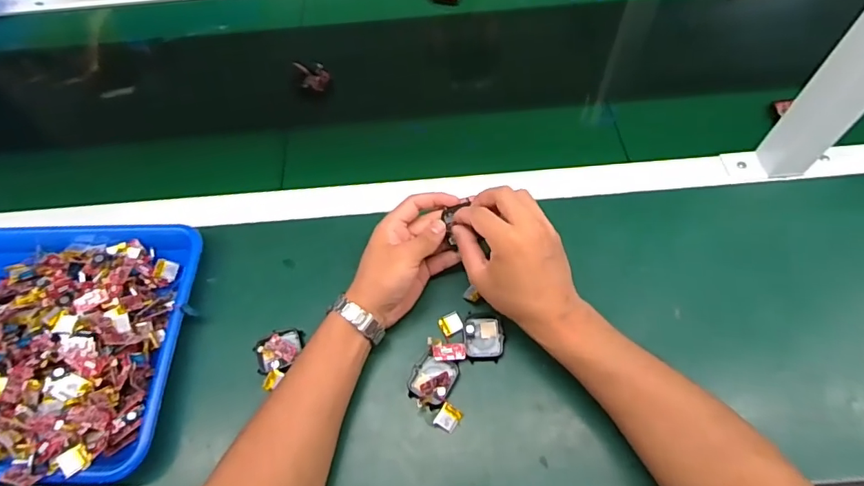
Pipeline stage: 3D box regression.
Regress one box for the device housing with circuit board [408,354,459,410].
[{"bbox_3d":[0.000,0.125,0.453,0.039,0.019,0.048,27,66,18],"label":"device housing with circuit board"}]

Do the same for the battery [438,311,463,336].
[{"bbox_3d":[0.019,0.080,0.485,0.021,0.005,0.021,-25,62,-10],"label":"battery"}]

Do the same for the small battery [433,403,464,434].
[{"bbox_3d":[0.015,0.158,0.442,0.021,0.005,0.021,33,76,0],"label":"small battery"}]

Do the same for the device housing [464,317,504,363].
[{"bbox_3d":[0.050,0.093,0.475,0.037,0.007,0.044,-2,60,3],"label":"device housing"}]

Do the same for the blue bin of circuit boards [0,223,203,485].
[{"bbox_3d":[-0.417,0.090,0.483,0.346,0.056,0.264,0,61,4],"label":"blue bin of circuit boards"}]

